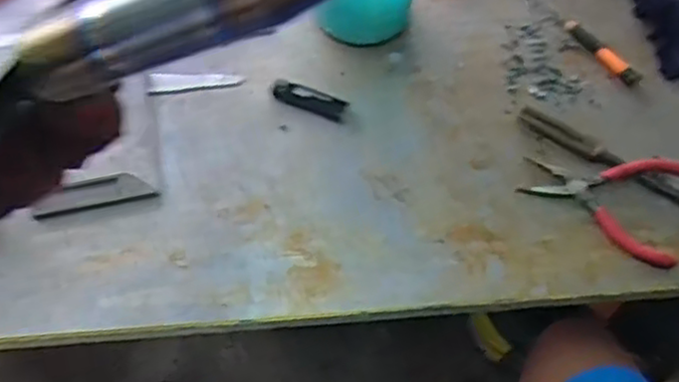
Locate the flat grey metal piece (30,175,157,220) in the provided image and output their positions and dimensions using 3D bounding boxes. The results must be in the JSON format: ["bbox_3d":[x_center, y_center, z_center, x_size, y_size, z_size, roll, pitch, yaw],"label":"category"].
[{"bbox_3d":[-0.219,0.001,0.638,0.103,0.009,0.029,-14,63,-10],"label":"flat grey metal piece"}]

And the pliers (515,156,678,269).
[{"bbox_3d":[0.239,0.004,0.642,0.139,0.026,0.097,18,63,7],"label":"pliers"}]

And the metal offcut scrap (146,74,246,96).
[{"bbox_3d":[-0.143,-0.110,0.711,0.091,0.004,0.024,-7,62,-6],"label":"metal offcut scrap"}]

